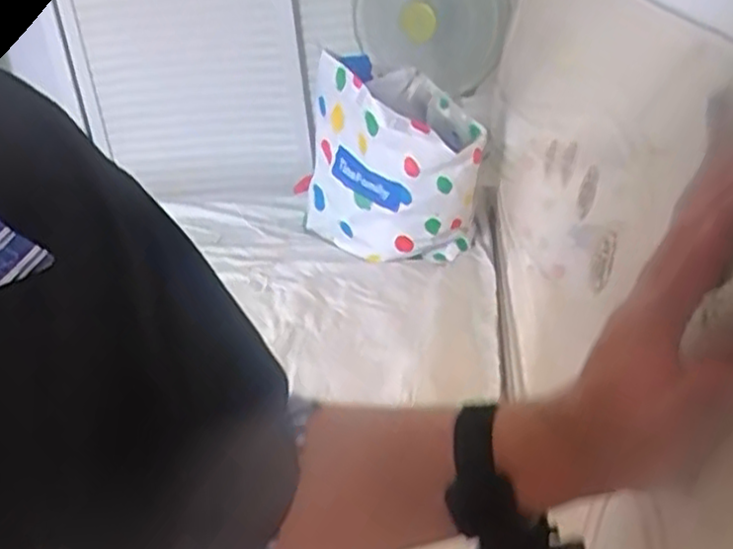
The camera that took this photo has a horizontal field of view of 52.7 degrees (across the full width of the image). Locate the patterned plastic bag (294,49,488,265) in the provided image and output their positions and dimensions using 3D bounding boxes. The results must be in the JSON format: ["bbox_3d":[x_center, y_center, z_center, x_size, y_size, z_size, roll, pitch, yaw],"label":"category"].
[{"bbox_3d":[0.043,-0.201,1.366,0.224,0.320,0.376,-18,28,-23],"label":"patterned plastic bag"}]

